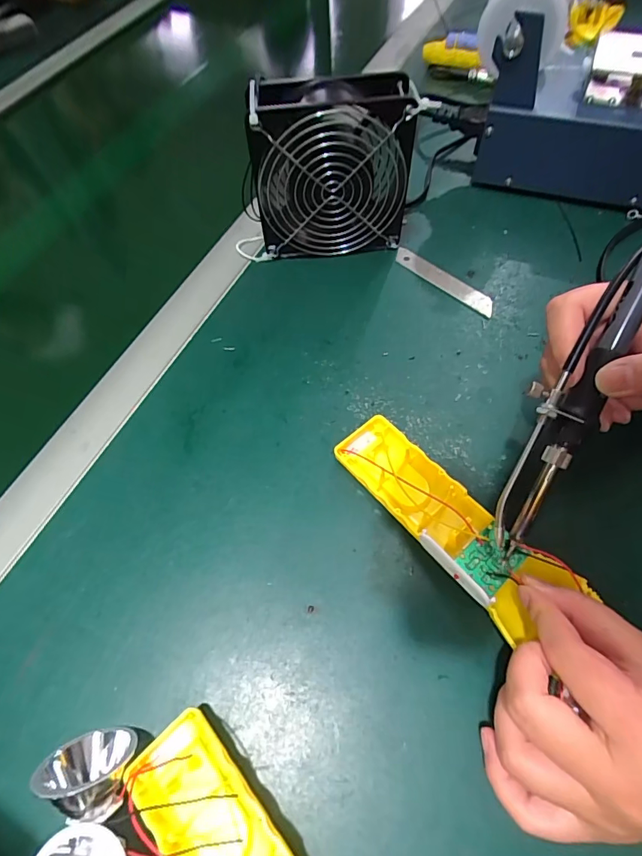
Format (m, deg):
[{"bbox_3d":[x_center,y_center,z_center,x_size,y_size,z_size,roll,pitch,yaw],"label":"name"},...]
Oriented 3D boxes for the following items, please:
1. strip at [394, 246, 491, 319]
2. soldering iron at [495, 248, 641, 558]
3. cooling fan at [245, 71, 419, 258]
[{"bbox_3d":[0.107,-0.129,0.382,0.018,0.004,0.102,-41,67,-19],"label":"strip"},{"bbox_3d":[0.135,-0.034,0.226,0.030,0.024,0.207,27,96,16],"label":"soldering iron"},{"bbox_3d":[0.004,-0.203,0.359,0.134,0.126,0.048,-7,61,-2],"label":"cooling fan"}]

